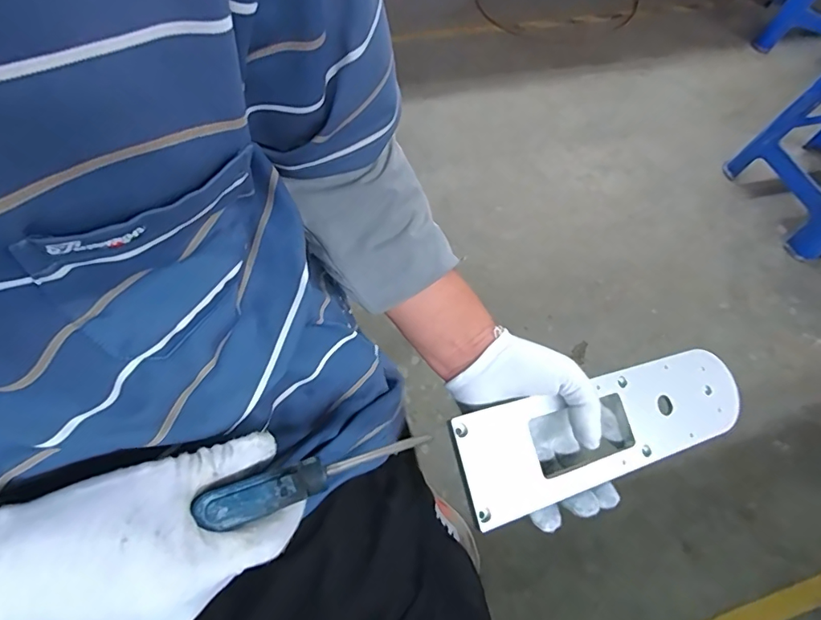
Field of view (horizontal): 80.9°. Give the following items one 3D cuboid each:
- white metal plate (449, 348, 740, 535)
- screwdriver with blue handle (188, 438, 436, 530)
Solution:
[{"bbox_3d":[0.168,0.095,0.400,0.285,0.006,0.079,-11,77,-23],"label":"white metal plate"},{"bbox_3d":[-0.045,0.088,0.268,0.133,0.020,0.020,-8,59,-35],"label":"screwdriver with blue handle"}]

